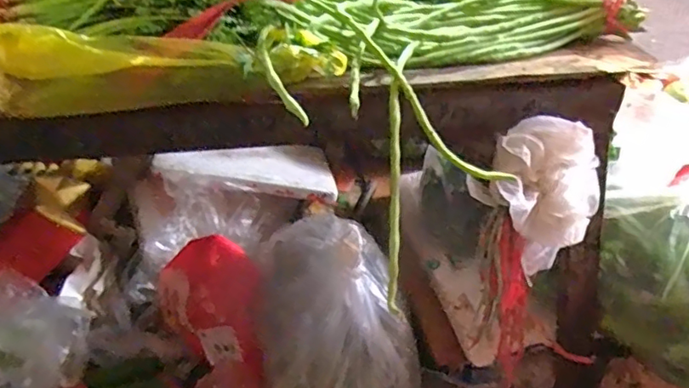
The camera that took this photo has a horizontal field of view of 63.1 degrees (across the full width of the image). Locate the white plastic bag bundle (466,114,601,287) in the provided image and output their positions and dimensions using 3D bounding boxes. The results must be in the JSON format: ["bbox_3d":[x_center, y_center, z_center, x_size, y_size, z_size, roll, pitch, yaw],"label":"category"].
[{"bbox_3d":[0.213,0.002,0.610,0.106,0.151,0.117,14,39,27],"label":"white plastic bag bundle"}]

